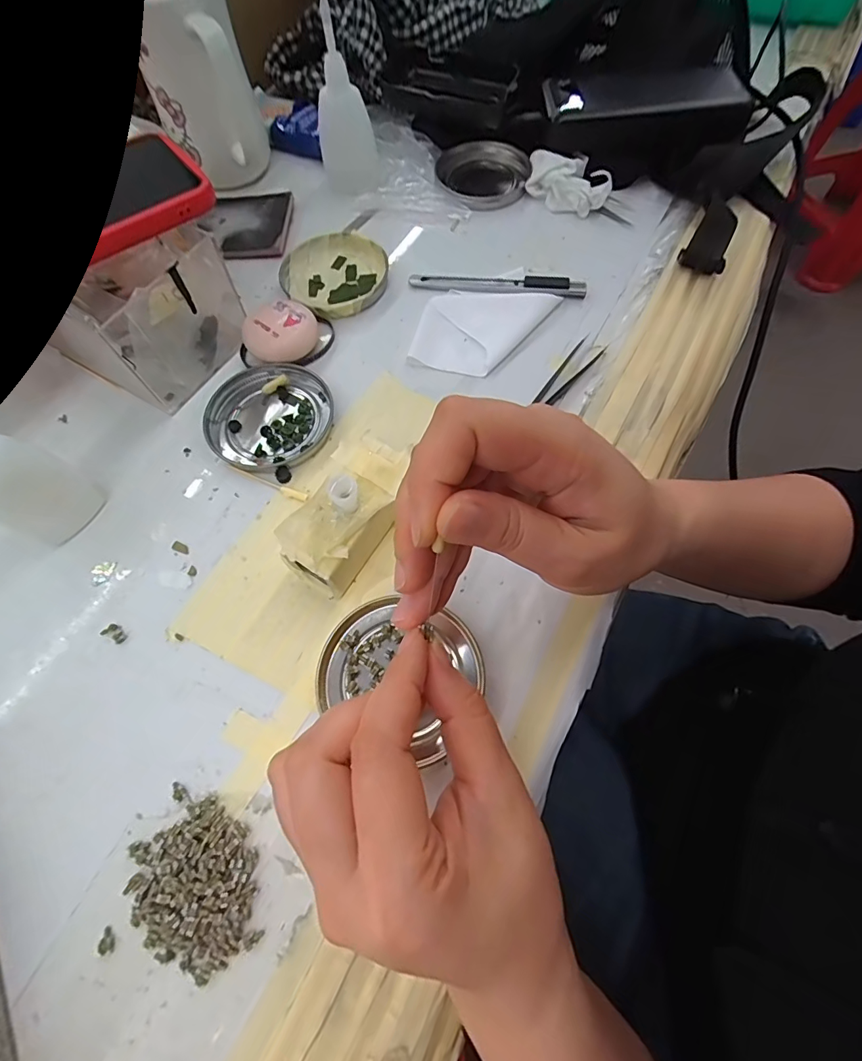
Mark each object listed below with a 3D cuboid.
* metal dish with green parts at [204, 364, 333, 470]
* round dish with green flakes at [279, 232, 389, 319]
[{"bbox_3d":[-0.103,-0.073,0.294,0.075,0.008,0.075,-1,65,2],"label":"metal dish with green parts"},{"bbox_3d":[-0.070,-0.191,0.342,0.073,0.010,0.081,-42,72,-15],"label":"round dish with green flakes"}]

